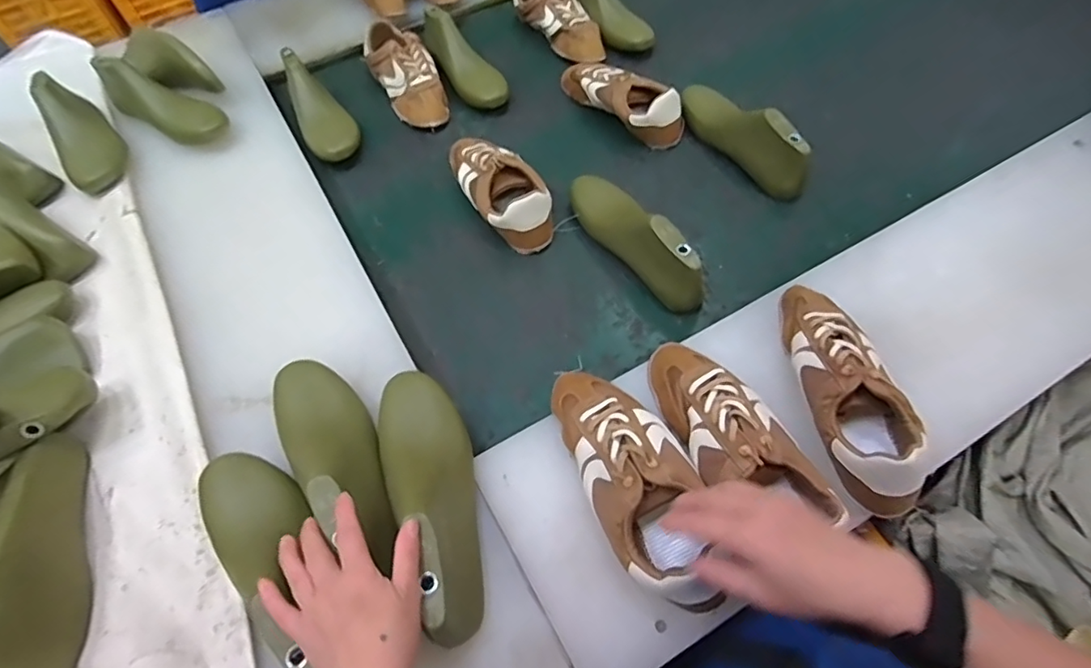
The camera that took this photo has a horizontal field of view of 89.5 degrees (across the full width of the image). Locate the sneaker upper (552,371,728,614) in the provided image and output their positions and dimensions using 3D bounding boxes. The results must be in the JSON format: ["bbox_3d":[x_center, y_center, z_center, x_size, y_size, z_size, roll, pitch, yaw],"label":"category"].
[{"bbox_3d":[0.082,0.122,0.497,0.094,0.076,0.239,-20,60,-9],"label":"sneaker upper"}]

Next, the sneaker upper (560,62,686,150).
[{"bbox_3d":[0.115,-0.383,0.877,0.085,0.076,0.244,-36,63,-17],"label":"sneaker upper"}]

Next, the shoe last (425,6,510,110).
[{"bbox_3d":[-0.144,-0.474,0.944,0.076,0.063,0.232,-32,74,-16],"label":"shoe last"}]

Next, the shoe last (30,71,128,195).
[{"bbox_3d":[-0.689,-0.295,0.823,0.071,0.079,0.222,-30,72,-15],"label":"shoe last"}]

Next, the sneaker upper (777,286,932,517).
[{"bbox_3d":[0.292,0.045,0.540,0.086,0.080,0.247,-5,58,1],"label":"sneaker upper"}]

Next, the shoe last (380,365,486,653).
[{"bbox_3d":[-0.102,0.143,0.510,0.077,0.087,0.251,-18,51,-7],"label":"shoe last"}]

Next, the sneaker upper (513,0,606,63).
[{"bbox_3d":[0.030,-0.576,1.004,0.084,0.078,0.229,-34,62,-16],"label":"sneaker upper"}]

